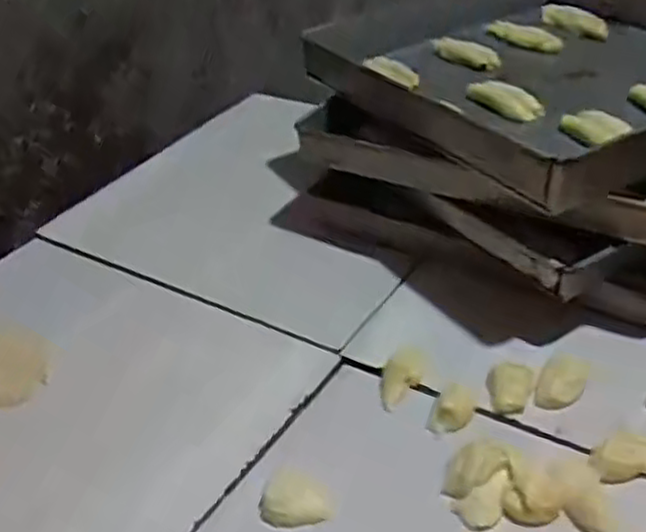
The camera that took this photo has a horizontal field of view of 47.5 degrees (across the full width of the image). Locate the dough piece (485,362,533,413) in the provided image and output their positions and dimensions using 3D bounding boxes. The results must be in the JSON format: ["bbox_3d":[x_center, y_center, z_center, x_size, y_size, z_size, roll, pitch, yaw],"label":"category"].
[{"bbox_3d":[0.170,0.113,0.675,0.041,0.014,0.056,8,38,22],"label":"dough piece"}]

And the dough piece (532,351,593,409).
[{"bbox_3d":[0.220,0.106,0.674,0.042,0.014,0.063,8,38,22],"label":"dough piece"}]

